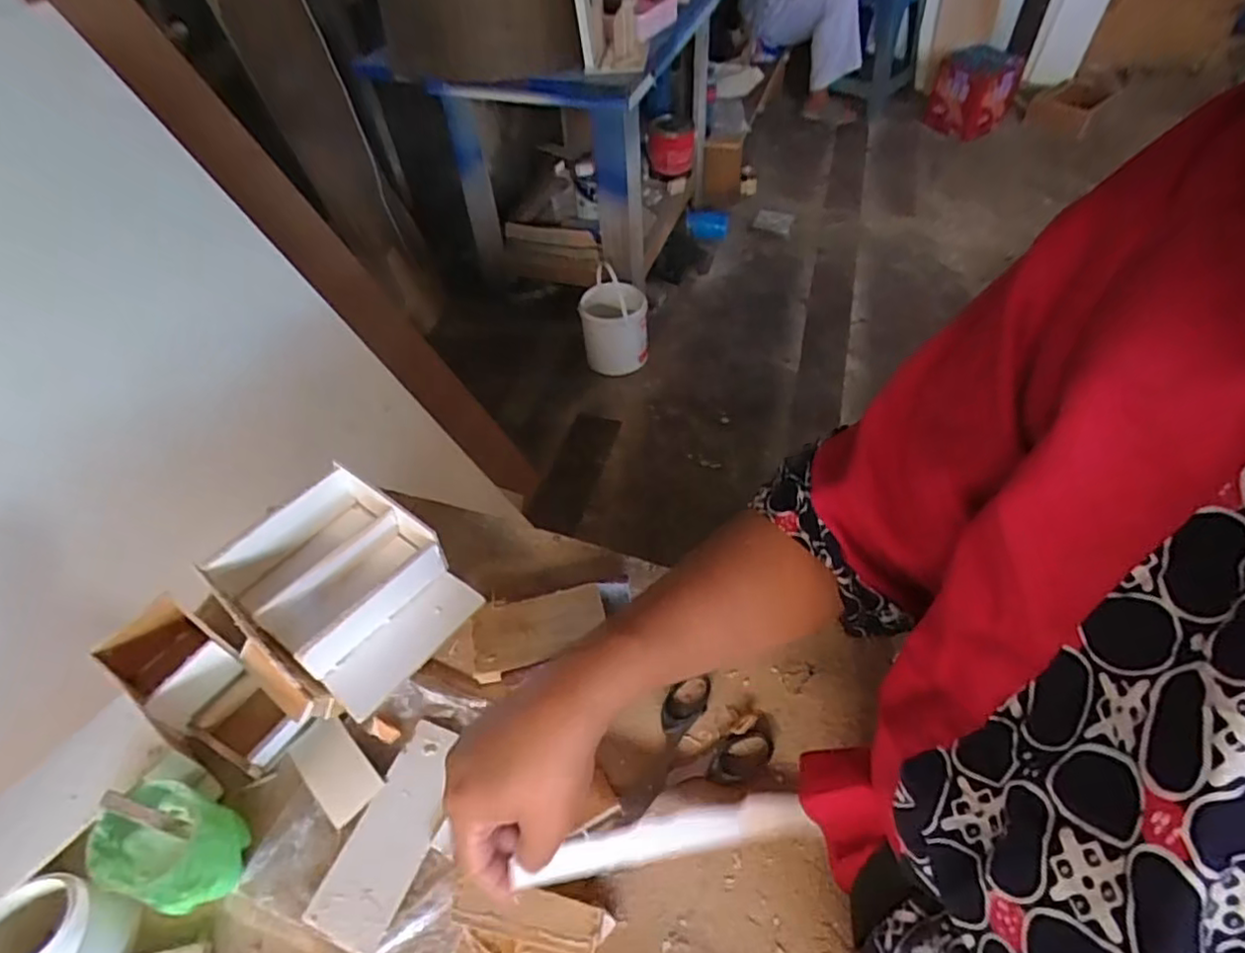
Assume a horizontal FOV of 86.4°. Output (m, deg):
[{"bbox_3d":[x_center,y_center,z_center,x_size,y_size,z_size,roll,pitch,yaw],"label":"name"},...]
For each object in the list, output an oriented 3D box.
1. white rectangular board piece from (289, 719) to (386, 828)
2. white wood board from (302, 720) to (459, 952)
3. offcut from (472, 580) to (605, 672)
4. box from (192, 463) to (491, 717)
[{"bbox_3d":[-0.200,0.201,0.461,0.038,0.008,0.074,-38,57,-26],"label":"white rectangular board piece"},{"bbox_3d":[-0.146,0.227,0.430,0.049,0.005,0.131,14,51,15],"label":"white wood board"},{"bbox_3d":[-0.065,0.121,0.521,0.102,0.020,0.058,-10,49,-5],"label":"offcut"},{"bbox_3d":[-0.206,0.087,0.500,0.154,0.077,0.133,29,57,26],"label":"box"}]

